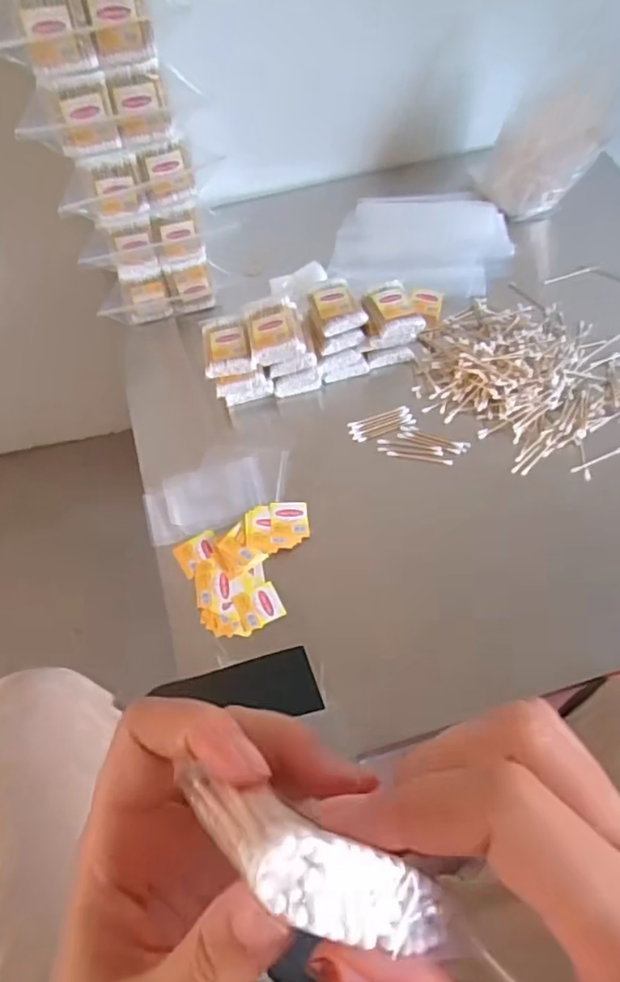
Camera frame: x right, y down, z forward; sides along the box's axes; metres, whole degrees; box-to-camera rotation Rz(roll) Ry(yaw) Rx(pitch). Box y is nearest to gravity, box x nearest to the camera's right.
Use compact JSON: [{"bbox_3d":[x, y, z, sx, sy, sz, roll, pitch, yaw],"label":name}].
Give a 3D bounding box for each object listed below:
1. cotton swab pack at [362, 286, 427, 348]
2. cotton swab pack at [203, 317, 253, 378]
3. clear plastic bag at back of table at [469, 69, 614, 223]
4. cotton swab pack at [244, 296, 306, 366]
[{"bbox_3d":[0.099,-0.209,0.762,0.062,0.029,0.068,-11,59,-4],"label":"cotton swab pack"},{"bbox_3d":[-0.097,-0.170,0.740,0.054,0.022,0.076,-7,59,-2],"label":"cotton swab pack"},{"bbox_3d":[0.308,-0.460,0.857,0.151,0.183,0.053,23,63,15],"label":"clear plastic bag at back of table"},{"bbox_3d":[-0.041,-0.187,0.735,0.063,0.030,0.083,-10,59,-3],"label":"cotton swab pack"}]

